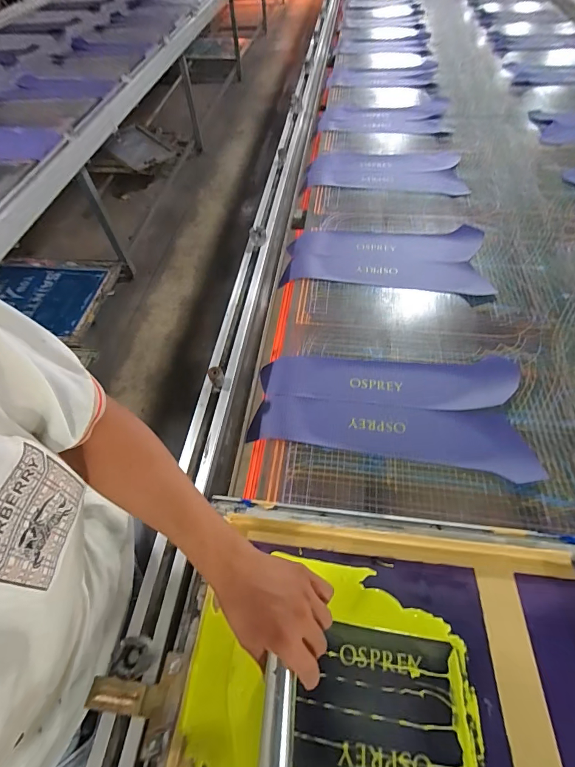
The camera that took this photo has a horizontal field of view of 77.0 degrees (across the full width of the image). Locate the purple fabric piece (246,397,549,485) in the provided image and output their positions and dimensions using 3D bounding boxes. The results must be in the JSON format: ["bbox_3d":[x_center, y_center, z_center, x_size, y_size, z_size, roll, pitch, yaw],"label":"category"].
[{"bbox_3d":[0.159,0.076,0.592,0.435,0.012,0.104,7,57,9],"label":"purple fabric piece"}]

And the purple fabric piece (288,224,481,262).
[{"bbox_3d":[0.229,-0.330,0.862,0.440,0.016,0.119,4,56,6],"label":"purple fabric piece"}]

